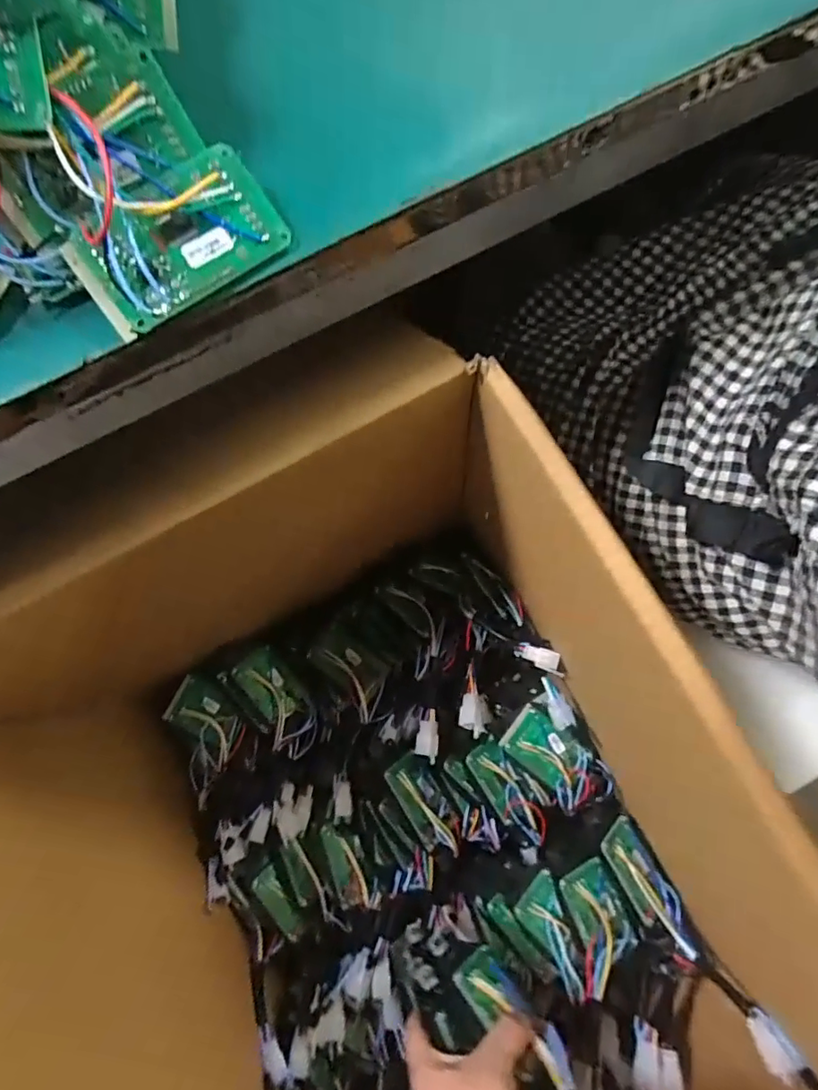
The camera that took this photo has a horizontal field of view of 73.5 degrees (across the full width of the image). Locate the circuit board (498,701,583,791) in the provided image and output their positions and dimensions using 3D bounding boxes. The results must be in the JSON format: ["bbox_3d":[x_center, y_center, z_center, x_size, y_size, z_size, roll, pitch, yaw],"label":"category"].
[{"bbox_3d":[0.131,0.196,0.535,0.069,0.017,0.052,37,81,9],"label":"circuit board"}]

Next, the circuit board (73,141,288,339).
[{"bbox_3d":[-0.091,-0.125,0.218,0.074,0.011,0.049,-35,94,-8],"label":"circuit board"}]

